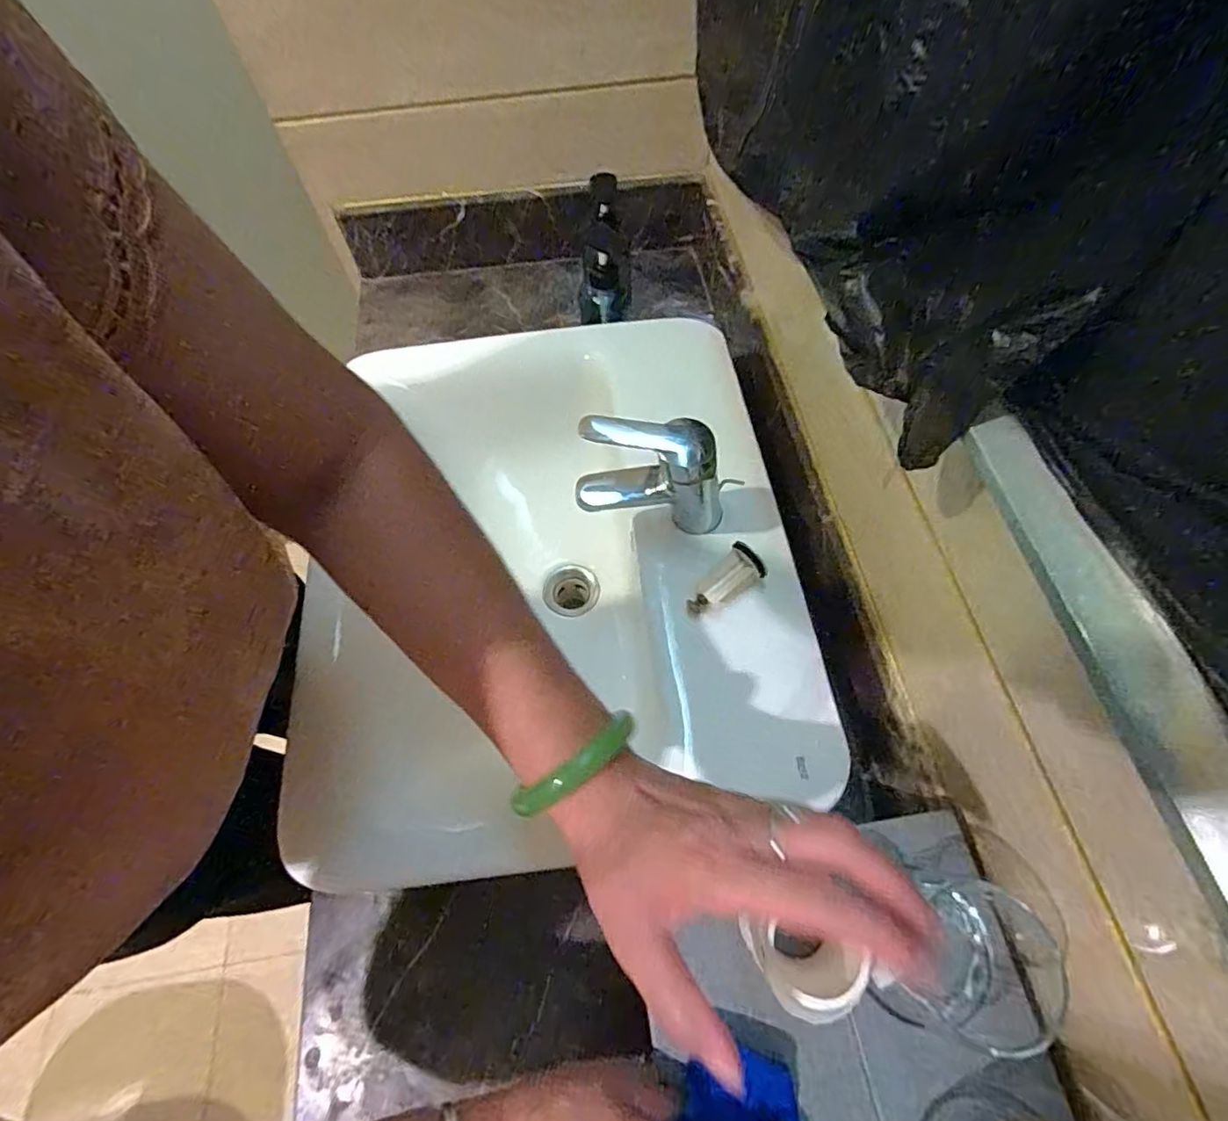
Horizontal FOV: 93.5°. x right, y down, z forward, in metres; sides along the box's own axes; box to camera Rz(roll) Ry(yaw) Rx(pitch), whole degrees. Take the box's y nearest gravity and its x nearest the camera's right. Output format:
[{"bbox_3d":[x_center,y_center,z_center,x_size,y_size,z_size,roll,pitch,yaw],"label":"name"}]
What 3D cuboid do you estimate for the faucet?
[{"bbox_3d":[0.033,-0.065,0.494,0.121,0.113,0.059,7,64,6],"label":"faucet"}]

